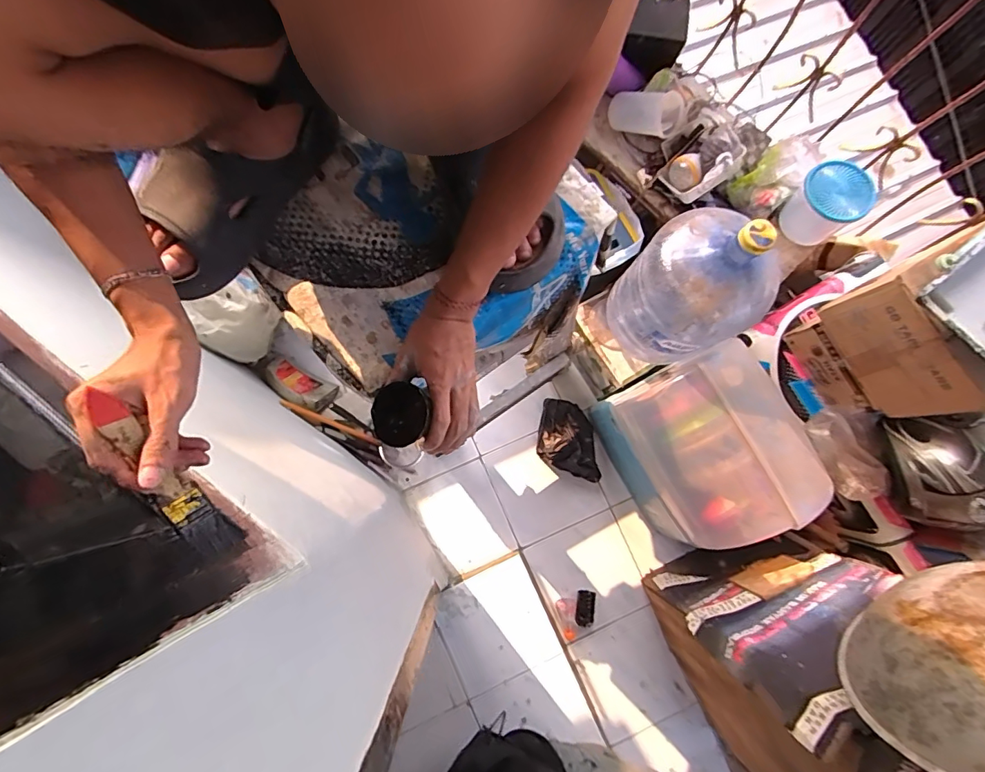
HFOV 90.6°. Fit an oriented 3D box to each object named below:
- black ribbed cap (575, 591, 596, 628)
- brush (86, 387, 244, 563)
[{"bbox_3d":[0.278,0.669,1.459,0.054,0.019,0.102,9,80,0],"label":"black ribbed cap"},{"bbox_3d":[-0.250,0.075,0.369,0.031,0.009,0.158,-40,126,-28],"label":"brush"}]

